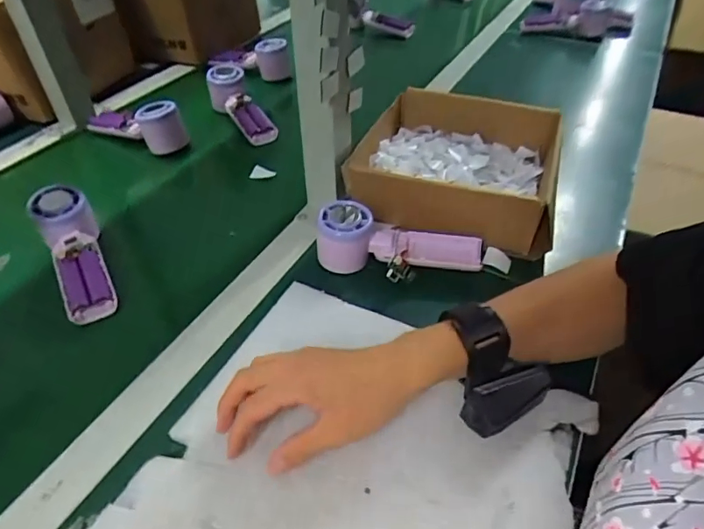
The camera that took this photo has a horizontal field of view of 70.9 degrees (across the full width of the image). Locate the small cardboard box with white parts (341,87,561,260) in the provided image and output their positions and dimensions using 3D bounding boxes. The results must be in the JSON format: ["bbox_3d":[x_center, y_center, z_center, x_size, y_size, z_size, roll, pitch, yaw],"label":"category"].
[{"bbox_3d":[0.118,-0.113,0.574,0.221,0.069,0.204,10,45,10],"label":"small cardboard box with white parts"}]

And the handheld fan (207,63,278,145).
[{"bbox_3d":[-0.165,-0.236,0.742,0.046,0.054,0.167,-28,66,-23],"label":"handheld fan"}]

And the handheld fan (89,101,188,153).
[{"bbox_3d":[-0.305,-0.202,0.691,0.163,0.048,0.052,22,48,21],"label":"handheld fan"}]

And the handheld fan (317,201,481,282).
[{"bbox_3d":[0.047,-0.022,0.489,0.165,0.048,0.062,8,45,9],"label":"handheld fan"}]

